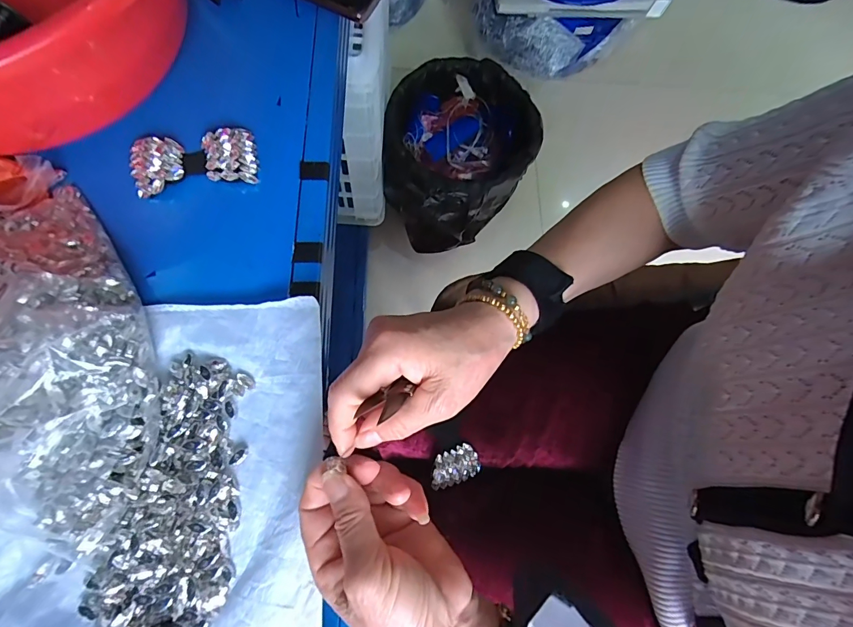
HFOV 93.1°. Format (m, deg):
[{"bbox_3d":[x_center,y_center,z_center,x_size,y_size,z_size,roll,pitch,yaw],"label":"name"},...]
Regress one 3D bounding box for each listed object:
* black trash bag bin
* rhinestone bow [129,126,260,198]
[{"bbox_3d":[0.051,-0.324,0.863,0.275,0.215,0.312,41,75,5],"label":"black trash bag bin"},{"bbox_3d":[-0.176,-0.117,0.307,0.088,0.012,0.044,-11,77,-9],"label":"rhinestone bow"}]

